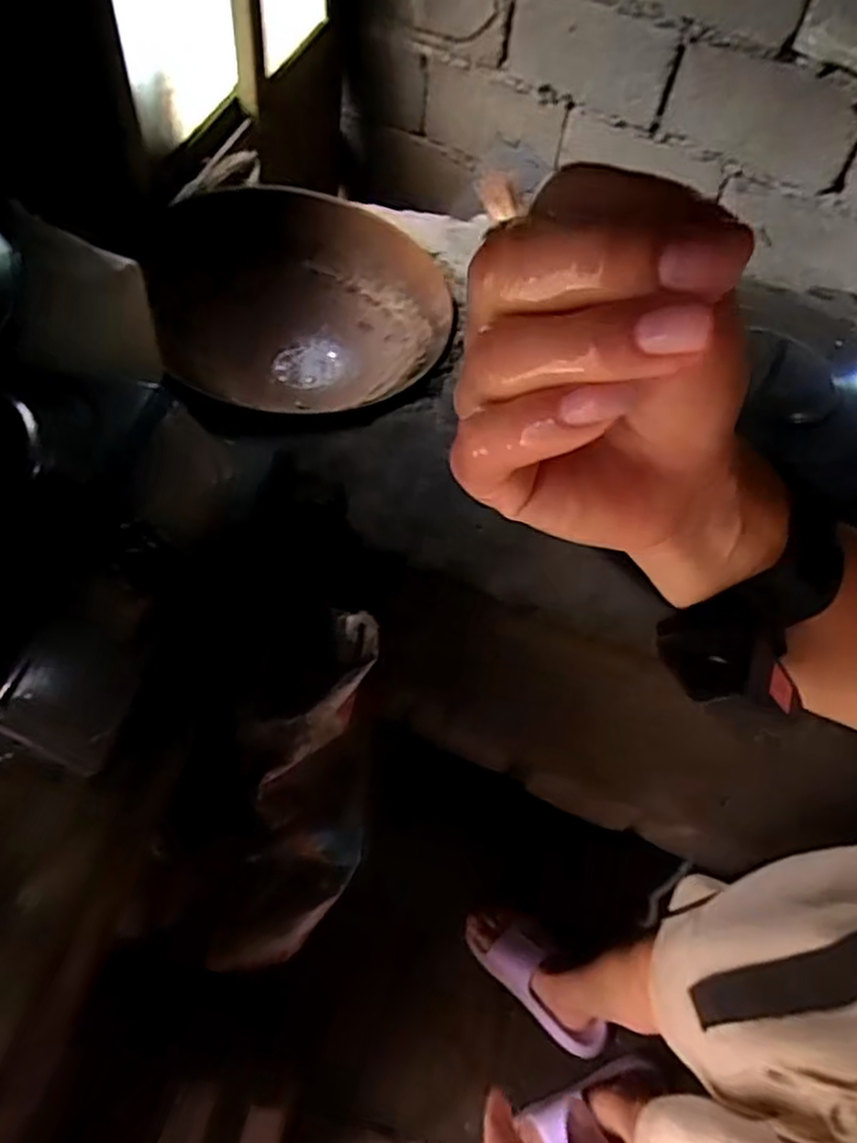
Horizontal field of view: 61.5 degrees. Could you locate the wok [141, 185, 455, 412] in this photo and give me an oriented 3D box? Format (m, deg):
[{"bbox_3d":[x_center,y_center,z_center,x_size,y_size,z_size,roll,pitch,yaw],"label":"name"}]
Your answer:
[{"bbox_3d":[-0.180,-0.415,1.128,0.412,0.169,0.393,2,55,-3],"label":"wok"}]

